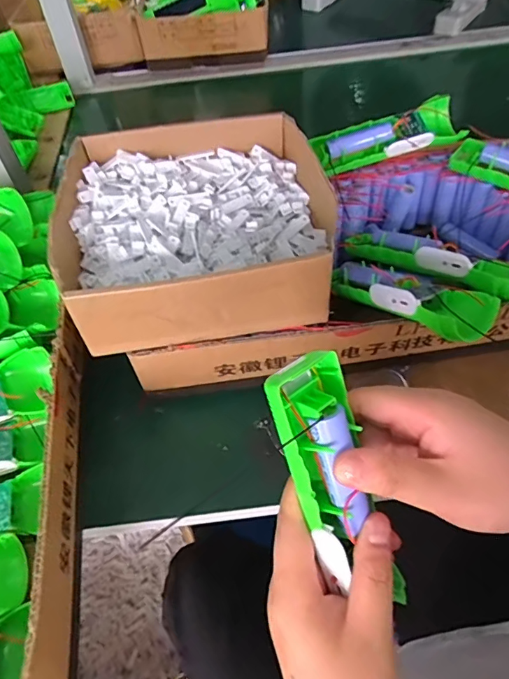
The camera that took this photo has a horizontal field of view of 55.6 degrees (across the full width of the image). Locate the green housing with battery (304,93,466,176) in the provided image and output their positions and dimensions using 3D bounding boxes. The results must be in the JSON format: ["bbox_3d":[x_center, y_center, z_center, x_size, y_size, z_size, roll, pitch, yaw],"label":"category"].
[{"bbox_3d":[0.137,-0.204,0.492,0.152,0.032,0.060,-18,53,-8],"label":"green housing with battery"}]

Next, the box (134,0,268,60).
[{"bbox_3d":[-0.092,-0.585,0.810,0.222,0.132,0.185,-3,52,3],"label":"box"}]

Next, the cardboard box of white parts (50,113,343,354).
[{"bbox_3d":[-0.048,-0.100,0.408,0.211,0.062,0.206,-9,52,-2],"label":"cardboard box of white parts"}]

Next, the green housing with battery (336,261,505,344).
[{"bbox_3d":[0.118,-0.036,0.389,0.056,0.033,0.151,-38,40,-22],"label":"green housing with battery"}]

